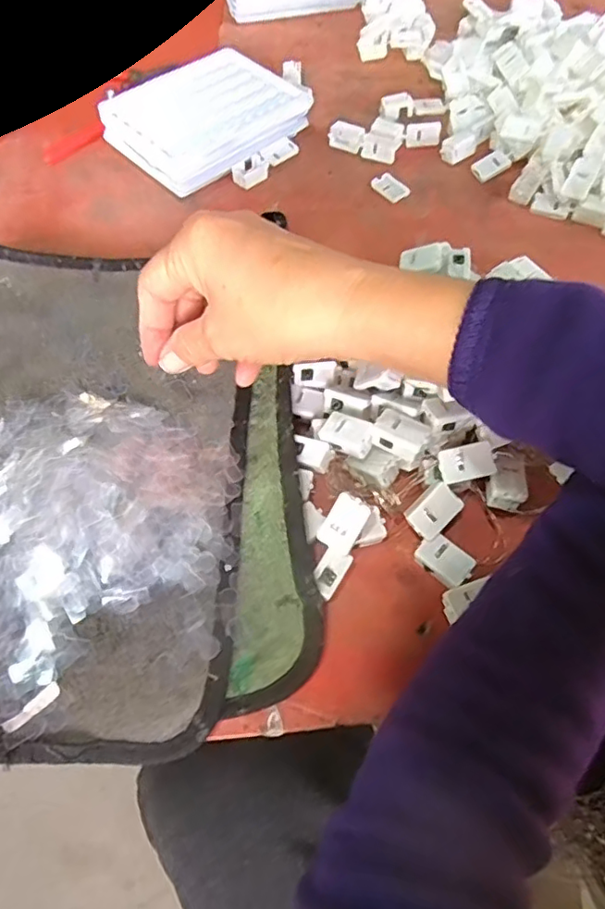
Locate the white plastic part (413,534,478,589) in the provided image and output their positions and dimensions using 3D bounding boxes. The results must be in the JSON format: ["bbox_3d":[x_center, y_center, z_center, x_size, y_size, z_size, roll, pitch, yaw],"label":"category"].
[{"bbox_3d":[0.070,0.054,0.289,0.026,0.013,0.019,41,69,21],"label":"white plastic part"}]

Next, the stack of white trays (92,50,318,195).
[{"bbox_3d":[-0.075,-0.263,0.452,0.138,0.035,0.103,-41,68,-19],"label":"stack of white trays"}]

